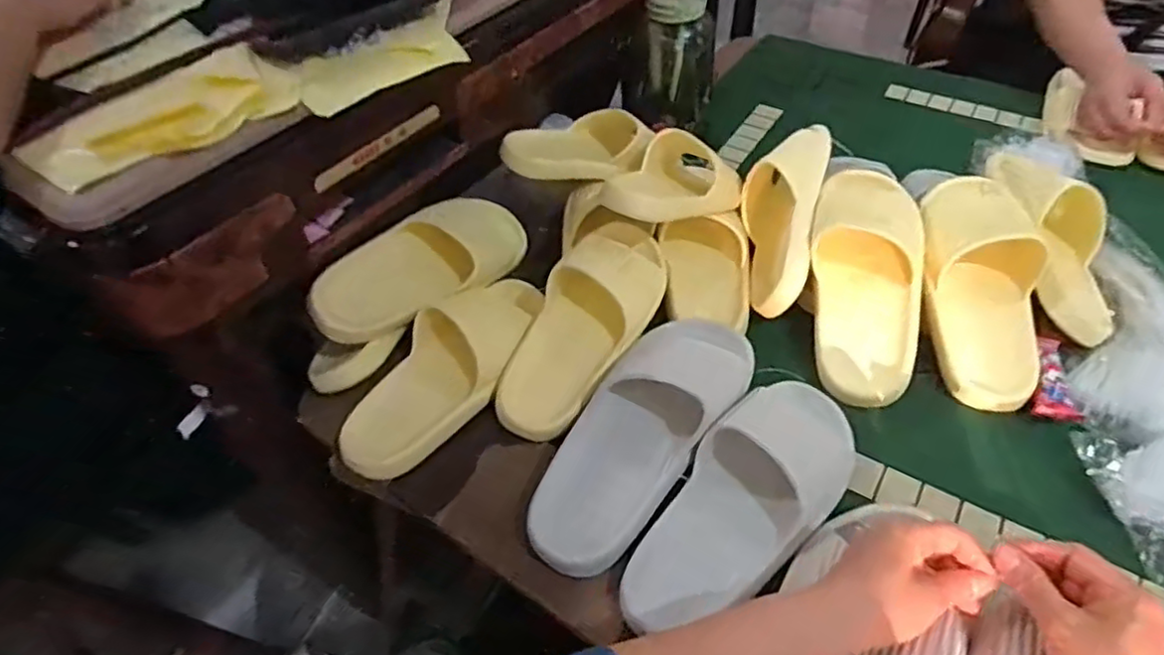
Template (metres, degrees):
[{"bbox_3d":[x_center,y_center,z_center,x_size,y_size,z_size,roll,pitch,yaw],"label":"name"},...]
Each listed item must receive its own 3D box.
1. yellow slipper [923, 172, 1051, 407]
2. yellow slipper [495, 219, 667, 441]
[{"bbox_3d":[0.380,-0.050,0.621,0.096,0.057,0.258,6,68,7],"label":"yellow slipper"},{"bbox_3d":[0.006,-0.011,0.622,0.097,0.065,0.255,24,68,21],"label":"yellow slipper"}]

